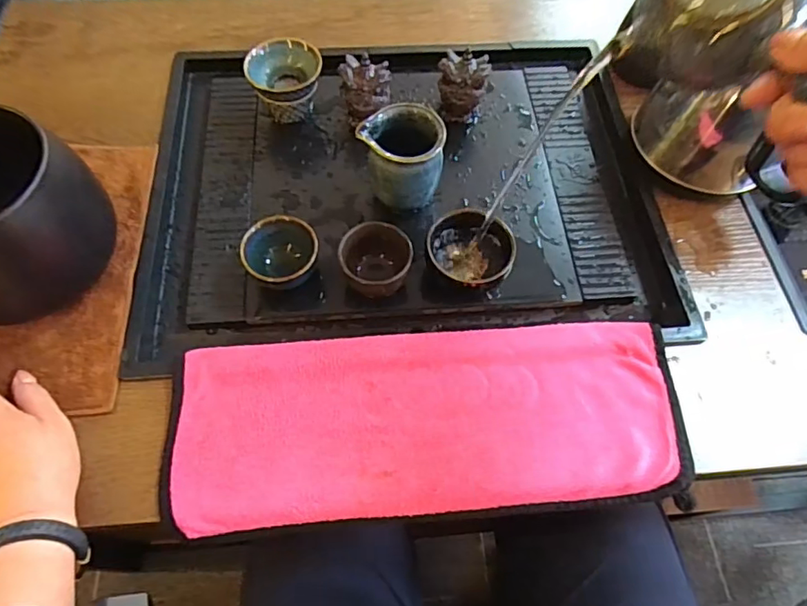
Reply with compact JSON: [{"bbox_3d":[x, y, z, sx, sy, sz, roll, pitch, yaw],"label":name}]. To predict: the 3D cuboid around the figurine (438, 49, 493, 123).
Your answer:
[{"bbox_3d":[0.060,-0.217,0.546,0.048,0.069,0.041,22,63,10],"label":"figurine"}]

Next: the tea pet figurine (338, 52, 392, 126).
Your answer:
[{"bbox_3d":[-0.036,-0.206,0.533,0.046,0.067,0.035,-10,63,-7],"label":"tea pet figurine"}]

